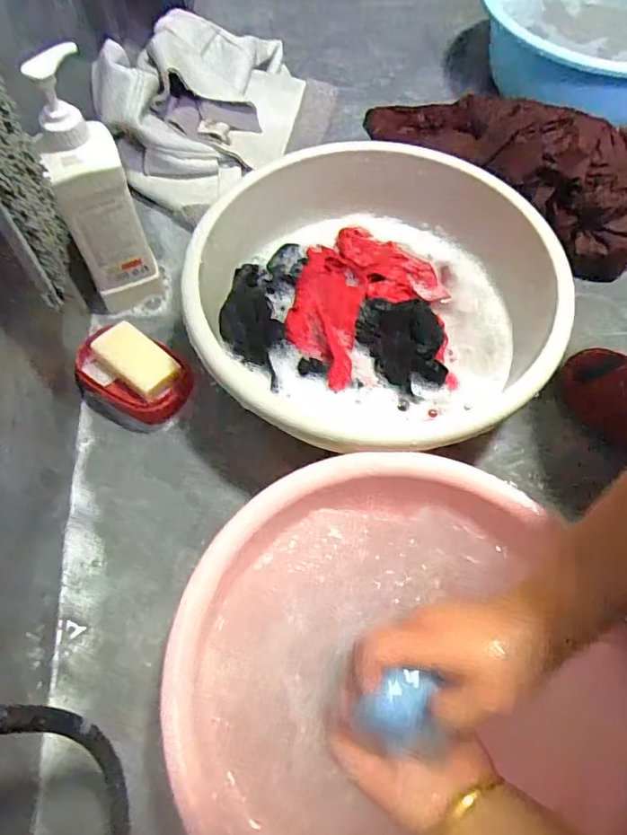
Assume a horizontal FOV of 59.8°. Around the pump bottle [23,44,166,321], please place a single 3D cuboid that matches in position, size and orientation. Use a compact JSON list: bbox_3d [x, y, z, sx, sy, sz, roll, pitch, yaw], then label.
[{"bbox_3d":[-0.232,-0.231,0.590,0.079,0.278,0.052,-22,65,-12],"label":"pump bottle"}]

